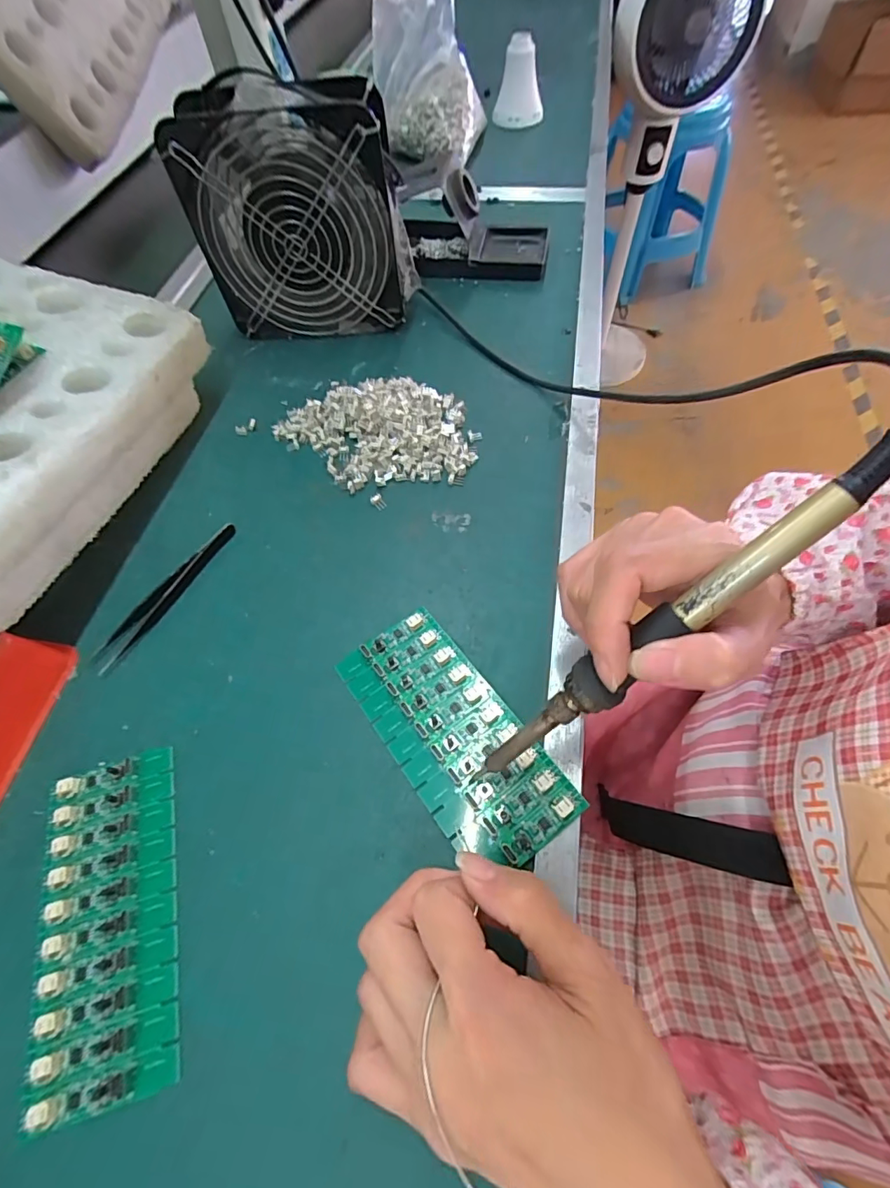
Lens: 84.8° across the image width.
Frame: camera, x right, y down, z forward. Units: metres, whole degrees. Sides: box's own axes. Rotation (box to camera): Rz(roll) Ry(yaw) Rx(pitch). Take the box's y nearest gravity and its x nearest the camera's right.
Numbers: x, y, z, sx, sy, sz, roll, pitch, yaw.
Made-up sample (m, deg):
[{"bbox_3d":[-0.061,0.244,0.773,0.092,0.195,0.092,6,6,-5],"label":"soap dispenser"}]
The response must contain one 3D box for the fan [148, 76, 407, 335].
[{"bbox_3d":[-0.111,-0.288,0.381,0.155,0.152,0.054,-2,61,2],"label":"fan"}]

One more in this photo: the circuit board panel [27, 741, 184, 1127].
[{"bbox_3d":[-0.155,0.146,0.226,0.058,0.005,0.137,-16,61,-6],"label":"circuit board panel"}]

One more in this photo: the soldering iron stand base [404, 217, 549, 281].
[{"bbox_3d":[0.029,-0.336,0.476,0.136,0.017,0.076,3,61,5],"label":"soldering iron stand base"}]

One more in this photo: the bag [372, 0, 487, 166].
[{"bbox_3d":[-0.017,-0.578,0.538,0.124,0.147,0.083,-3,61,2],"label":"bag"}]

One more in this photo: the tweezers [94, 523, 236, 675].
[{"bbox_3d":[-0.172,-0.002,0.306,0.015,0.009,0.112,30,67,18],"label":"tweezers"}]

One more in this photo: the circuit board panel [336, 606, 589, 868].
[{"bbox_3d":[0.003,0.070,0.256,0.061,0.007,0.137,-35,63,-13],"label":"circuit board panel"}]

